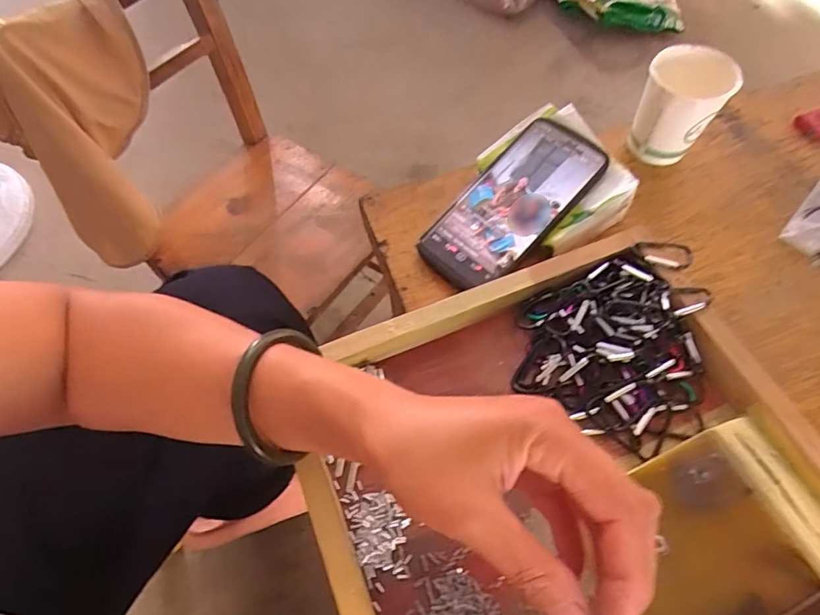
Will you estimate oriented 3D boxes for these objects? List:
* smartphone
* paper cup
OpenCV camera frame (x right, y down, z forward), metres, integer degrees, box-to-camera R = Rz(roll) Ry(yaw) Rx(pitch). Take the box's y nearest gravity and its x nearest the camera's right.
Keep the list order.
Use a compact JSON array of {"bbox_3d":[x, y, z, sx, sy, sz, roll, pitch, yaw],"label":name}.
[{"bbox_3d":[0.085,-0.088,0.418,0.076,0.008,0.169,41,80,21],"label":"smartphone"},{"bbox_3d":[0.237,-0.176,0.450,0.065,0.078,0.068,0,59,0],"label":"paper cup"}]

